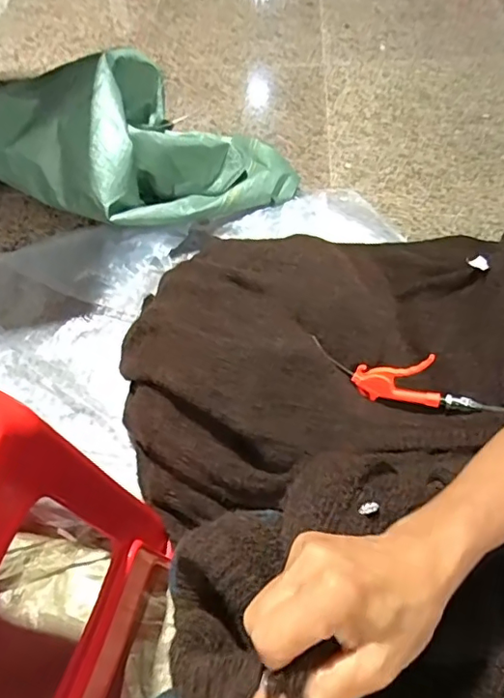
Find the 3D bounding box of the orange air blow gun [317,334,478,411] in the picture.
[{"bbox_3d":[0.217,0.039,0.834,0.244,0.086,0.020,8,30,14],"label":"orange air blow gun"}]

